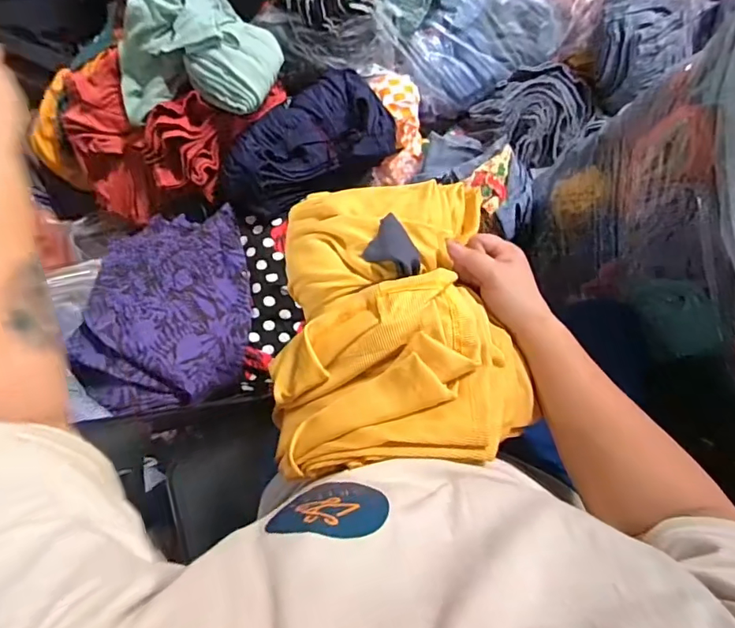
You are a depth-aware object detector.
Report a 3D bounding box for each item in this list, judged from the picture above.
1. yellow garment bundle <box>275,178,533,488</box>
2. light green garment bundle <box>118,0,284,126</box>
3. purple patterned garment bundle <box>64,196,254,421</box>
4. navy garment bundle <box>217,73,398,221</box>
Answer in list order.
[{"bbox_3d":[0.025,0.007,0.486,0.227,0.130,0.303,-15,57,9],"label":"yellow garment bundle"},{"bbox_3d":[-0.316,-0.487,0.879,0.294,0.101,0.250,-6,78,-1],"label":"light green garment bundle"},{"bbox_3d":[-0.316,-0.019,0.796,0.253,0.080,0.369,7,54,-12],"label":"purple patterned garment bundle"},{"bbox_3d":[-0.111,-0.299,0.925,0.325,0.139,0.193,-39,80,-8],"label":"navy garment bundle"}]

